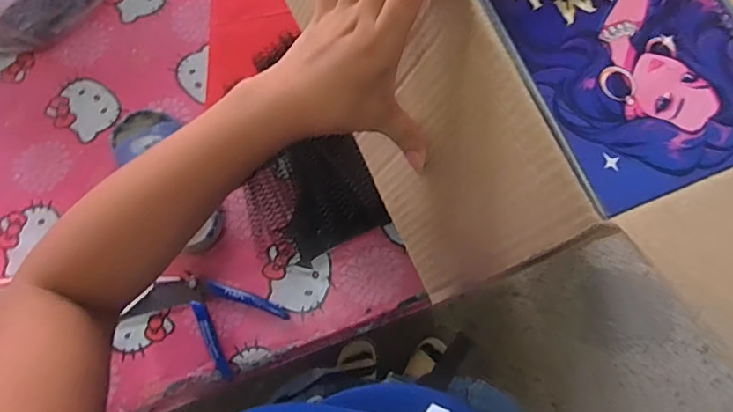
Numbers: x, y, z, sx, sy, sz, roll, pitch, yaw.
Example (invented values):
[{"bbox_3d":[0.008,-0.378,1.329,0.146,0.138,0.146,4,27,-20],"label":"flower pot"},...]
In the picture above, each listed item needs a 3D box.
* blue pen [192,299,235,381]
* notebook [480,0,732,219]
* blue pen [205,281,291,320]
[{"bbox_3d":[-0.163,0.142,0.537,0.013,0.011,0.090,-29,77,-6],"label":"blue pen"},{"bbox_3d":[0.183,-0.108,0.349,0.156,0.006,0.195,-22,77,-4],"label":"notebook"},{"bbox_3d":[-0.127,0.101,0.546,0.094,0.009,0.014,18,78,6],"label":"blue pen"}]

